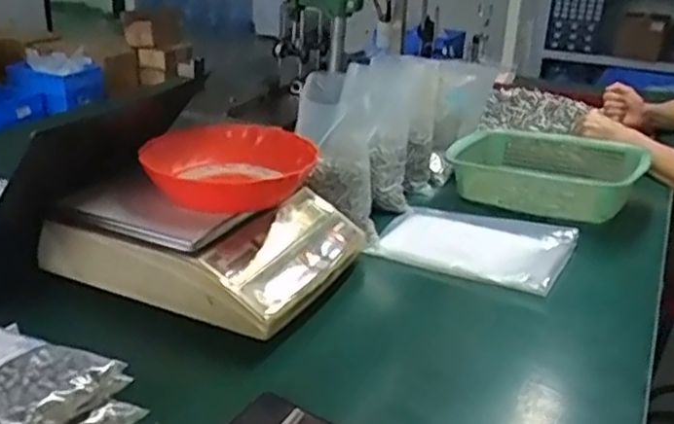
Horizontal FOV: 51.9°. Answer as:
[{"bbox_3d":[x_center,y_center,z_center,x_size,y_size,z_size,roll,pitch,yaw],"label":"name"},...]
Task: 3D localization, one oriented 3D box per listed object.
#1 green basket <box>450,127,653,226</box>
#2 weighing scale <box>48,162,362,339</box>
[{"bbox_3d":[0.345,-0.071,1.149,0.313,0.076,0.252,19,29,34],"label":"green basket"},{"bbox_3d":[-0.149,0.022,0.877,0.302,0.101,0.302,13,26,22],"label":"weighing scale"}]

